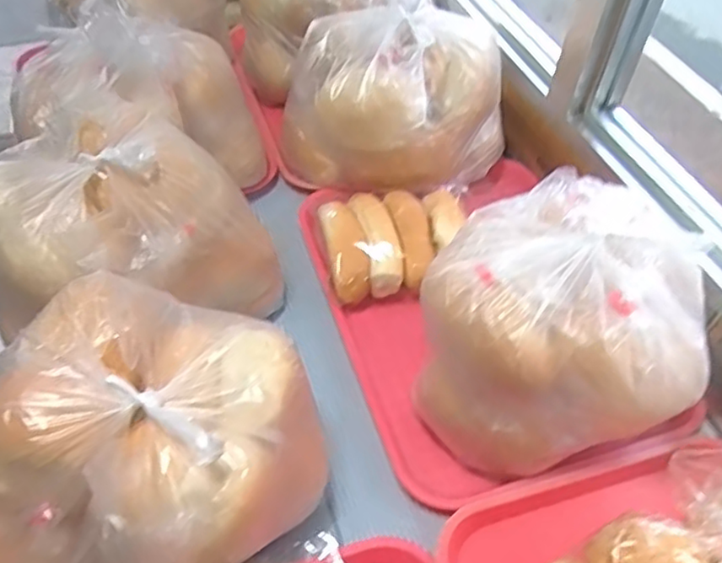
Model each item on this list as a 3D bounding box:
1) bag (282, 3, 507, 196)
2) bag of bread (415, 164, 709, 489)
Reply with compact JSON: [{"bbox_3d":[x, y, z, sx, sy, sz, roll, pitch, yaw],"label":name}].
[{"bbox_3d":[0.040,-0.209,0.742,0.260,0.147,0.161,2,49,-2],"label":"bag"},{"bbox_3d":[0.154,0.038,0.531,0.207,0.171,0.190,0,49,-3],"label":"bag of bread"}]

